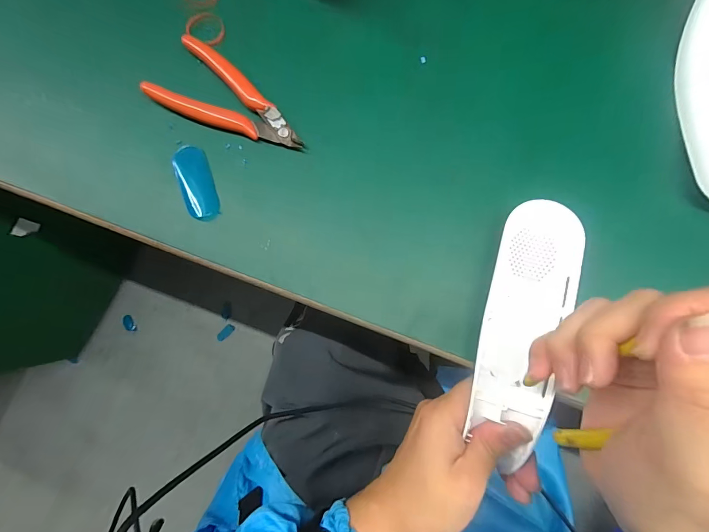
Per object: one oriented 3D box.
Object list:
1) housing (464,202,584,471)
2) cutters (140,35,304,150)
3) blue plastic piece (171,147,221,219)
[{"bbox_3d":[0.114,0.040,0.237,0.056,0.019,0.168,16,84,2],"label":"housing"},{"bbox_3d":[-0.091,-0.124,0.262,0.118,0.012,0.055,27,82,3],"label":"cutters"},{"bbox_3d":[-0.117,-0.061,0.259,0.024,0.005,0.058,-20,82,-4],"label":"blue plastic piece"}]

